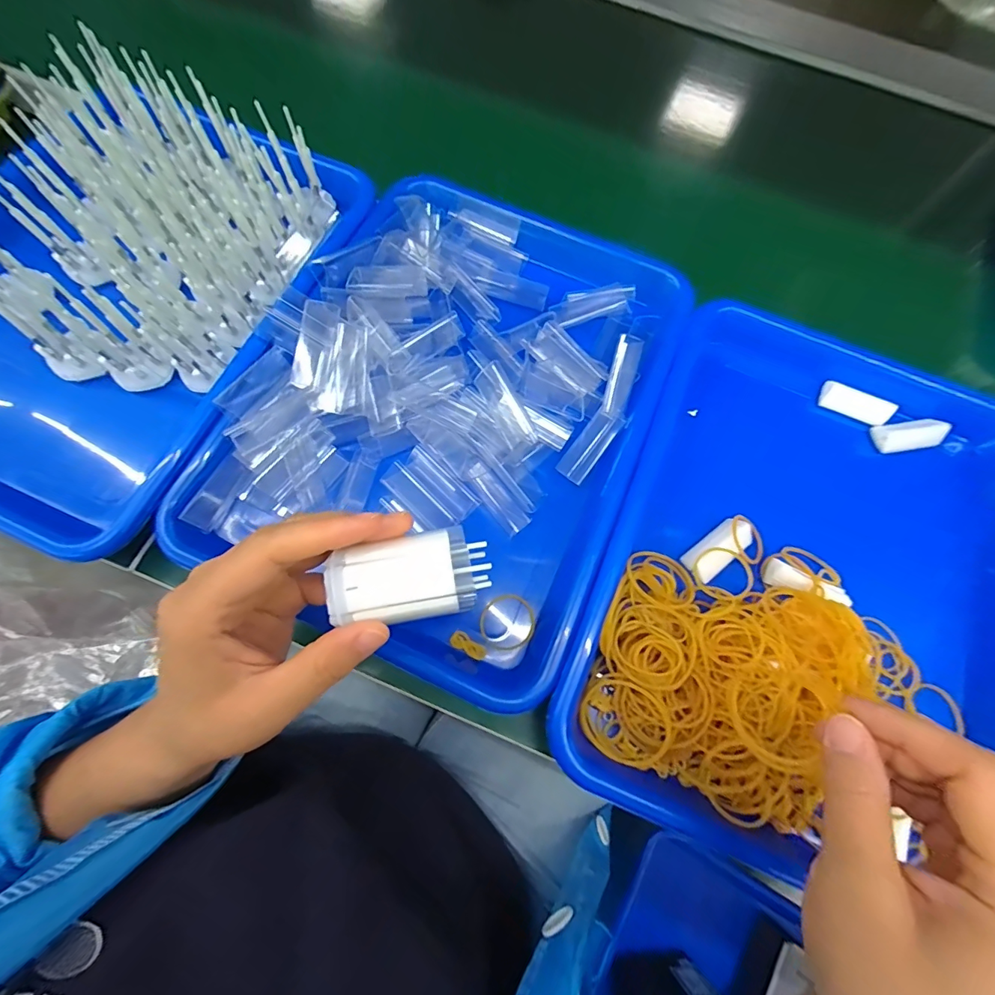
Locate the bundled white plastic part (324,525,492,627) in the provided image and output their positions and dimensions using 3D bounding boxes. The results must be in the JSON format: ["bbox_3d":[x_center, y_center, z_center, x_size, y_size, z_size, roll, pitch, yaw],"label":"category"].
[{"bbox_3d":[-0.038,0.035,0.198,0.067,0.018,0.036,-10,72,-6],"label":"bundled white plastic part"}]

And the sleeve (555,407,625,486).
[{"bbox_3d":[0.062,-0.035,0.303,0.019,0.004,0.052,37,91,9],"label":"sleeve"}]

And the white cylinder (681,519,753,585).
[{"bbox_3d":[0.139,0.033,0.281,0.045,0.013,0.021,-36,76,-13],"label":"white cylinder"}]

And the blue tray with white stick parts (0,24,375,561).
[{"bbox_3d":[-0.265,-0.145,0.313,0.245,0.073,0.337,22,72,5],"label":"blue tray with white stick parts"}]

